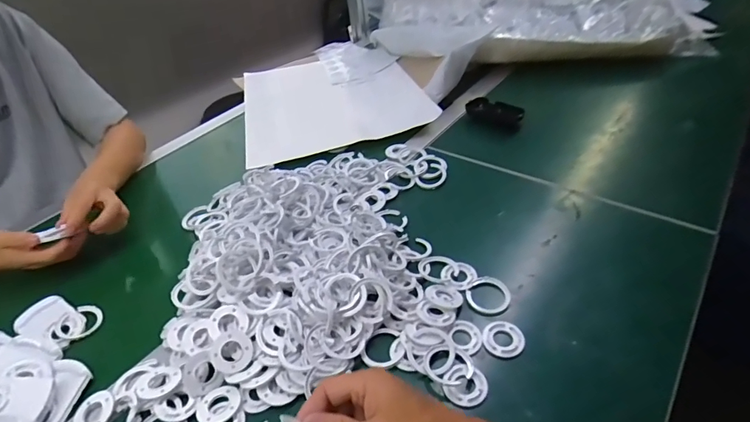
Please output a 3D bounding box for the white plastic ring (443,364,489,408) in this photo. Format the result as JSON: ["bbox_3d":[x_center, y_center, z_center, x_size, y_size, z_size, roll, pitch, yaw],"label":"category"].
[{"bbox_3d":[0.091,0.175,0.439,0.043,0.005,0.042,-4,40,4],"label":"white plastic ring"}]

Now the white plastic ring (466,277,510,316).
[{"bbox_3d":[0.135,0.101,0.521,0.049,0.013,0.049,-4,40,4],"label":"white plastic ring"}]

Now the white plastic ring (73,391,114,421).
[{"bbox_3d":[-0.292,0.208,0.452,0.041,0.011,0.045,-4,40,4],"label":"white plastic ring"}]

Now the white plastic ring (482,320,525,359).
[{"bbox_3d":[0.140,0.138,0.475,0.041,0.006,0.045,-4,40,4],"label":"white plastic ring"}]

